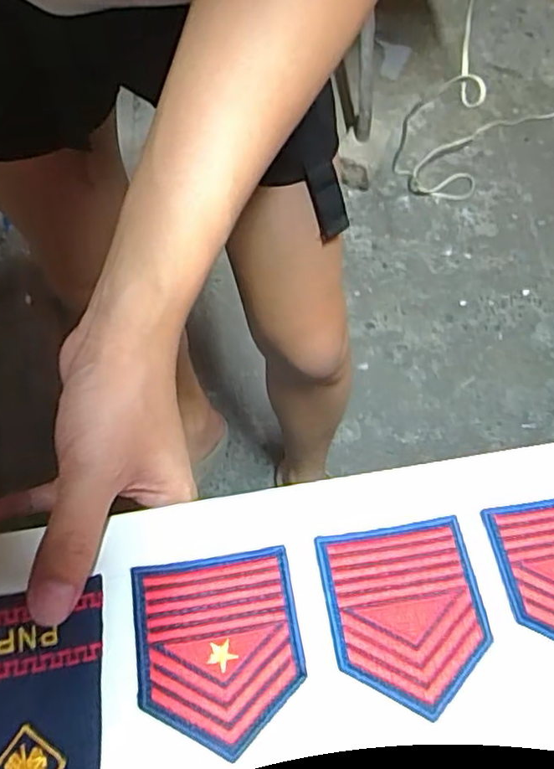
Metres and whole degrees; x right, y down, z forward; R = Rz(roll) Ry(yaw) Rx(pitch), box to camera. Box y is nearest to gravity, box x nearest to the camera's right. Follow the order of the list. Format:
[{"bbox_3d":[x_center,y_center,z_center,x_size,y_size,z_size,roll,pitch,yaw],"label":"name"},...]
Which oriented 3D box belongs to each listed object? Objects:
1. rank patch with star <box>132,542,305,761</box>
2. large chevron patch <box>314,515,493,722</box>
[{"bbox_3d":[-0.023,0.104,0.244,0.064,0.004,0.070,-7,62,-8],"label":"rank patch with star"},{"bbox_3d":[0.053,0.093,0.253,0.062,0.004,0.071,-7,62,-7],"label":"large chevron patch"}]

